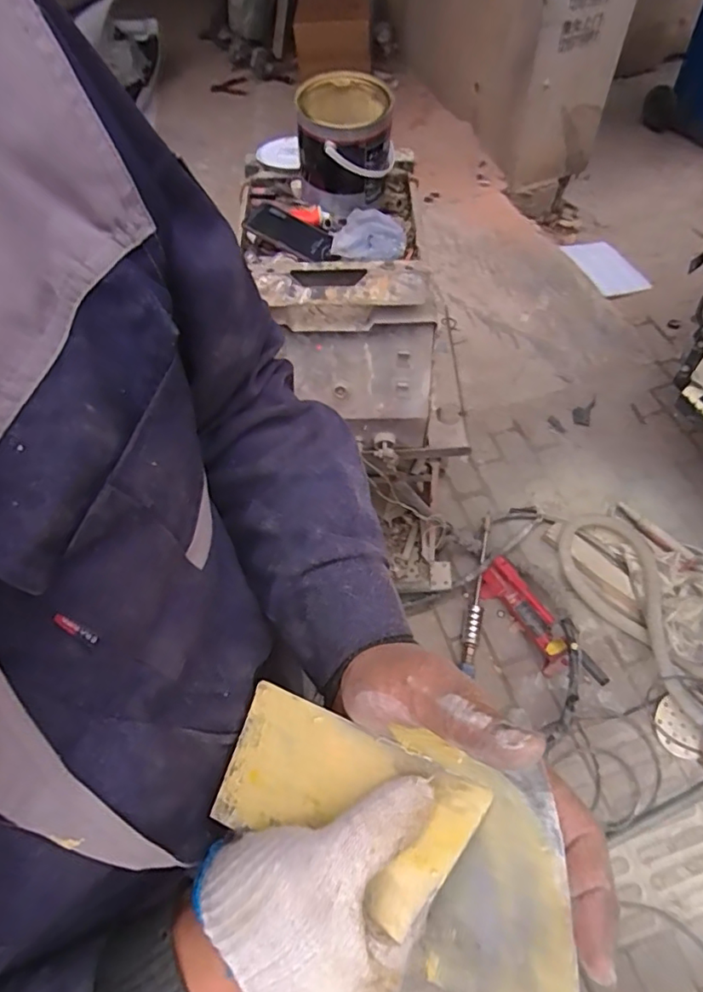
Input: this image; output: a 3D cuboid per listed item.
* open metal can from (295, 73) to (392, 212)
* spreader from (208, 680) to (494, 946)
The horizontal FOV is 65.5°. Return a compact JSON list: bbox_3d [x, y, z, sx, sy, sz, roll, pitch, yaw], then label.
[{"bbox_3d":[-0.009,-0.593,0.923,0.154,0.145,0.156,-7,58,-1],"label":"open metal can"},{"bbox_3d":[-0.006,0.155,0.277,0.128,0.010,0.071,16,73,24],"label":"spreader"}]

